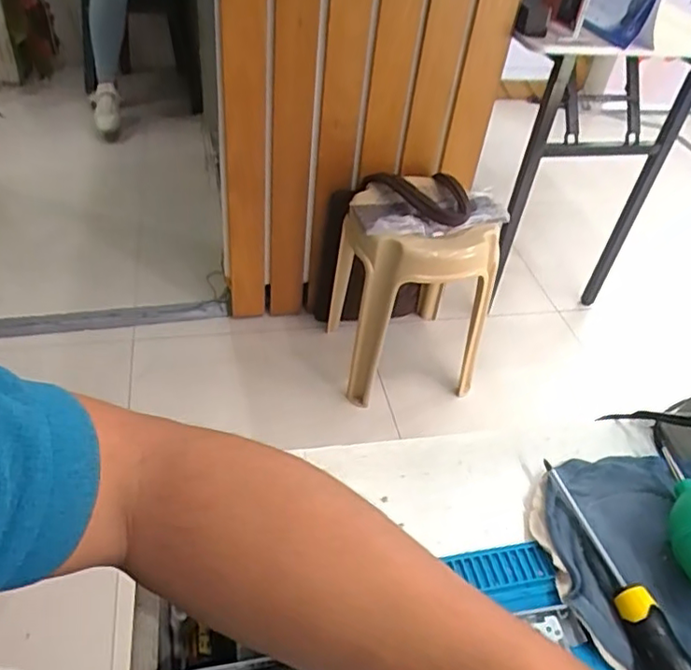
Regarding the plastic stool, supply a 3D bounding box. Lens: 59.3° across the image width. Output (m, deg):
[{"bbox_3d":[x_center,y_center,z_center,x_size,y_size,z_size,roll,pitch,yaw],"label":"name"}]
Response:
[{"bbox_3d":[0.147,-0.094,1.436,0.333,0.483,0.288,2,43,-6],"label":"plastic stool"}]

